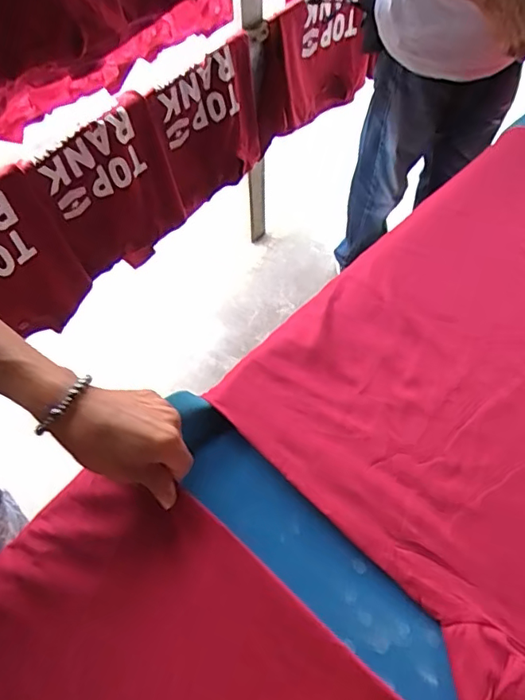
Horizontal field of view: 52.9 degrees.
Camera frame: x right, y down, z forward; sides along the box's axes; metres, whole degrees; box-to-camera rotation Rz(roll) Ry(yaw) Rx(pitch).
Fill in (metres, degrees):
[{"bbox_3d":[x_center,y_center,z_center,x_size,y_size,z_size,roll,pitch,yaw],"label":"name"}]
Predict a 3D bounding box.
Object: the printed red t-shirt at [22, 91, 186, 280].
[{"bbox_3d":[-0.320,-0.340,1.183,0.288,0.349,0.027,-42,55,-18],"label":"printed red t-shirt"}]

